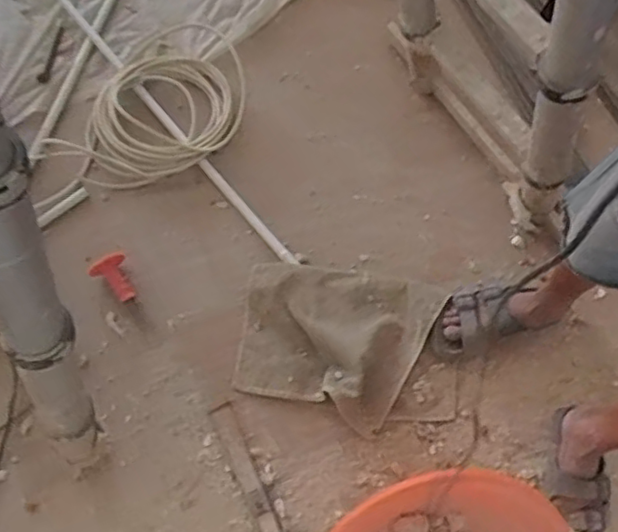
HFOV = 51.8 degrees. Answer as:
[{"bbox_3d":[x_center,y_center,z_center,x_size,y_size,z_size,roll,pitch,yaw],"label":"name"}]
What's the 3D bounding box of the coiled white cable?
[{"bbox_3d":[-0.339,-0.360,1.386,0.333,0.078,0.486,40,73,16],"label":"coiled white cable"}]

